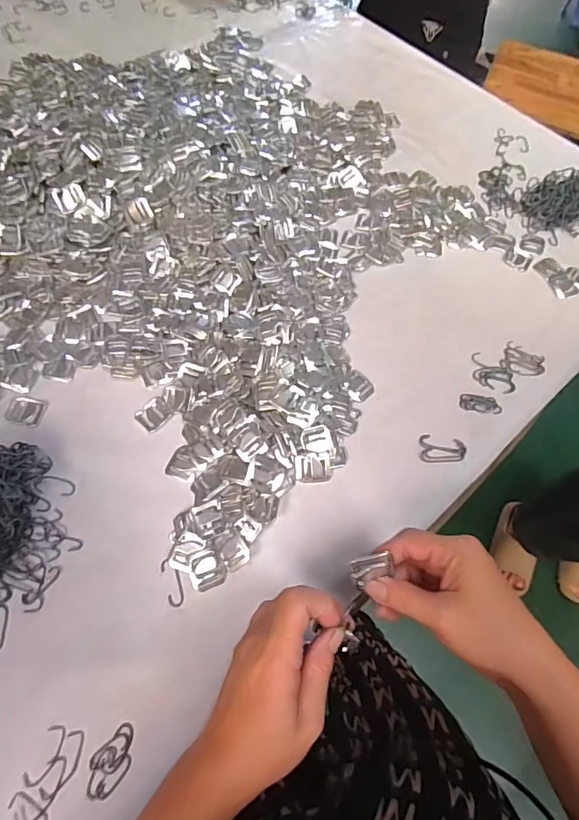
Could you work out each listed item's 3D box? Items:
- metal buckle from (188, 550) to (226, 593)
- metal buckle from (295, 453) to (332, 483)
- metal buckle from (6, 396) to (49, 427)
[{"bbox_3d":[-0.074,0.145,0.429,0.029,0.006,0.030,-22,65,-14],"label":"metal buckle"},{"bbox_3d":[0.024,0.057,0.473,0.034,0.007,0.029,-2,89,1],"label":"metal buckle"},{"bbox_3d":[-0.273,0.000,0.492,0.035,0.004,0.031,10,62,2],"label":"metal buckle"}]

